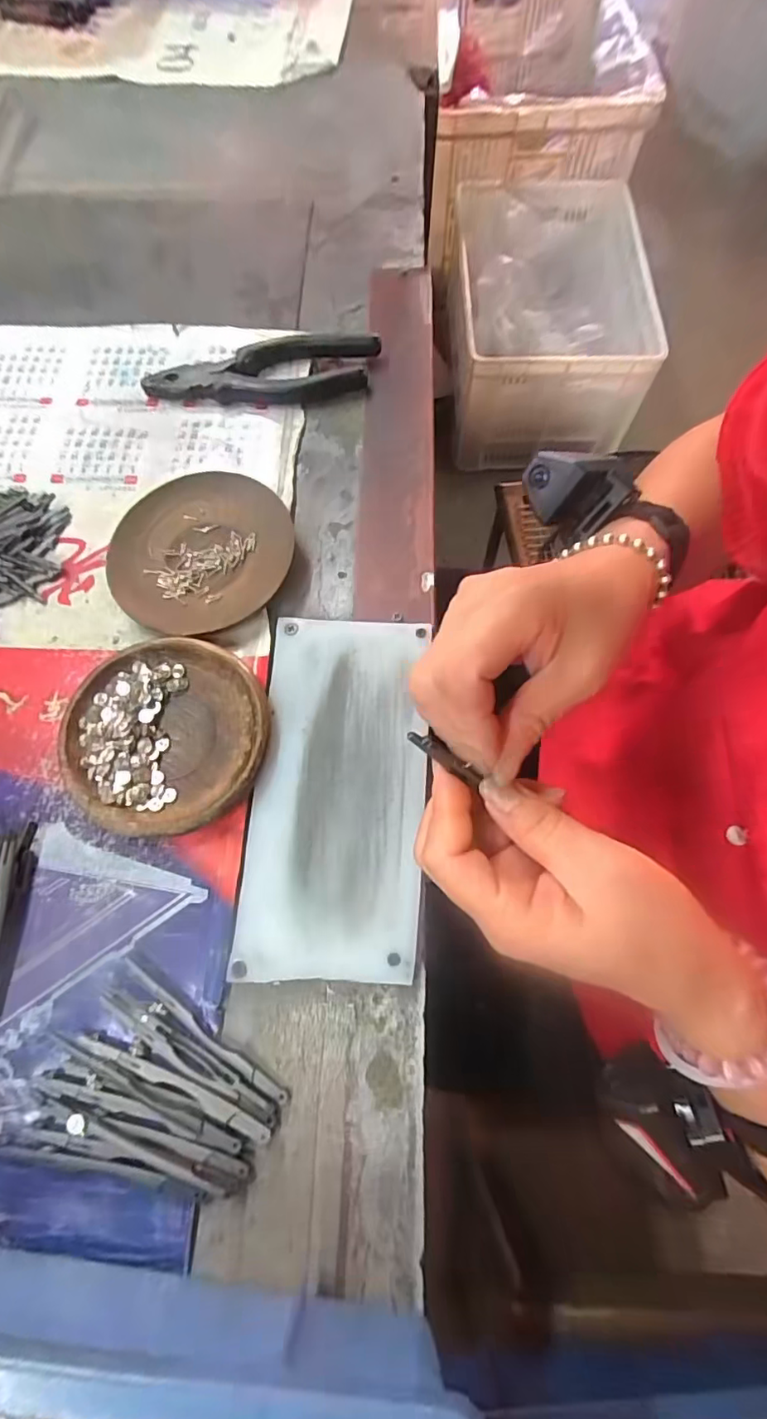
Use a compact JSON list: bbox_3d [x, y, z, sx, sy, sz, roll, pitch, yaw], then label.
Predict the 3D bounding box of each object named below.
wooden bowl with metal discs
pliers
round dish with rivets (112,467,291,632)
[{"bbox_3d":[-0.121,0.014,0.308,0.112,0.020,0.107,0,70,1],"label":"wooden bowl with metal discs"},{"bbox_3d":[-0.087,-0.244,0.397,0.167,0.016,0.050,-8,70,-2],"label":"pliers"},{"bbox_3d":[-0.115,-0.101,0.350,0.113,0.017,0.115,0,70,1],"label":"round dish with rivets"}]

